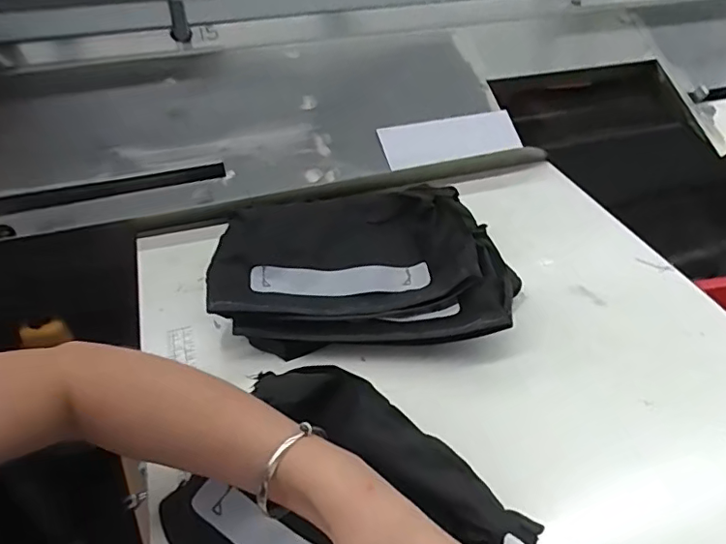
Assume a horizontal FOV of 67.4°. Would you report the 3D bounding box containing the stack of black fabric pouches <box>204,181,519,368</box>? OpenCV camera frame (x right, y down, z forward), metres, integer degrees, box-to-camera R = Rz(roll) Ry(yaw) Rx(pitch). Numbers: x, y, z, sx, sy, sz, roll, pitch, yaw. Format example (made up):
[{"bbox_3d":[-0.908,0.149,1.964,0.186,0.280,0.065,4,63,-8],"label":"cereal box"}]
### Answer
[{"bbox_3d":[0.001,-0.006,0.507,0.271,0.073,0.166,-2,41,-2],"label":"stack of black fabric pouches"}]

